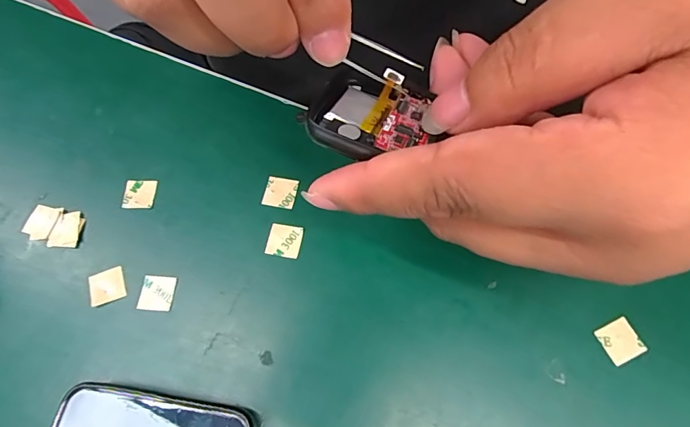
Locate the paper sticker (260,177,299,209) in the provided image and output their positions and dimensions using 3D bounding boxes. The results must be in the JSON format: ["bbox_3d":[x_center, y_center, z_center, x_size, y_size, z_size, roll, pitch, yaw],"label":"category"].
[{"bbox_3d":[-0.032,-0.010,0.214,0.015,0.004,0.015,10,73,7],"label":"paper sticker"}]

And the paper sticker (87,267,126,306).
[{"bbox_3d":[-0.109,0.033,0.198,0.015,0.004,0.014,-19,70,-13],"label":"paper sticker"}]

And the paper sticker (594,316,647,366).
[{"bbox_3d":[0.115,0.053,0.181,0.015,0.004,0.015,-26,65,-3],"label":"paper sticker"}]

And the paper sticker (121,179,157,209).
[{"bbox_3d":[-0.102,-0.010,0.216,0.015,0.004,0.015,1,69,0],"label":"paper sticker"}]

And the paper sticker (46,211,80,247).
[{"bbox_3d":[-0.135,0.008,0.210,0.013,0.004,0.017,2,77,-4],"label":"paper sticker"}]

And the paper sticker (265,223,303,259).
[{"bbox_3d":[-0.028,0.013,0.204,0.015,0.004,0.015,11,73,5],"label":"paper sticker"}]

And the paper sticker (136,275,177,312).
[{"bbox_3d":[-0.085,0.036,0.197,0.015,0.004,0.015,4,72,5],"label":"paper sticker"}]

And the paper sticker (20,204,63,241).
[{"bbox_3d":[-0.148,0.004,0.210,0.014,0.004,0.018,17,68,9],"label":"paper sticker"}]

